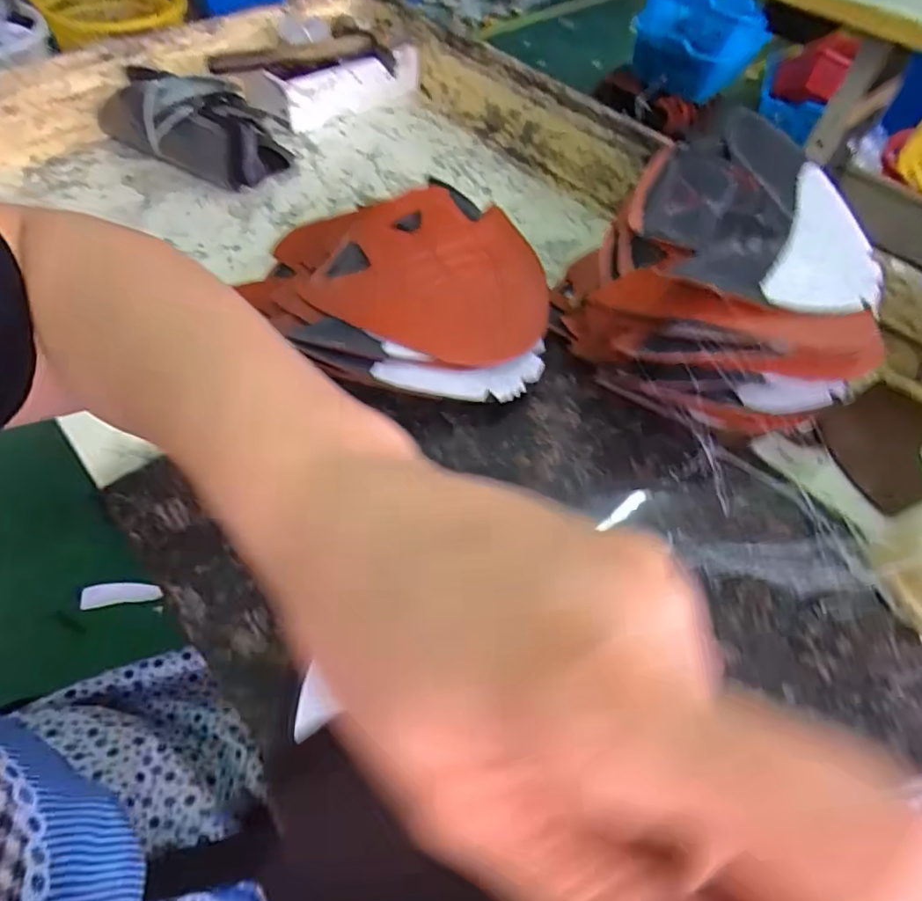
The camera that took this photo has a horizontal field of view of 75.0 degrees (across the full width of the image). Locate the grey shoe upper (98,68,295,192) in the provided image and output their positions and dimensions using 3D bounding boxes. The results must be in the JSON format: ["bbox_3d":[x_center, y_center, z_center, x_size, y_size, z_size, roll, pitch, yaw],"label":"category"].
[{"bbox_3d":[-0.281,-0.335,0.617,0.199,0.076,0.082,23,55,12],"label":"grey shoe upper"}]

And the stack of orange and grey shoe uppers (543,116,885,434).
[{"bbox_3d":[0.185,-0.122,0.458,0.210,0.135,0.228,-14,56,-14],"label":"stack of orange and grey shoe uppers"}]

